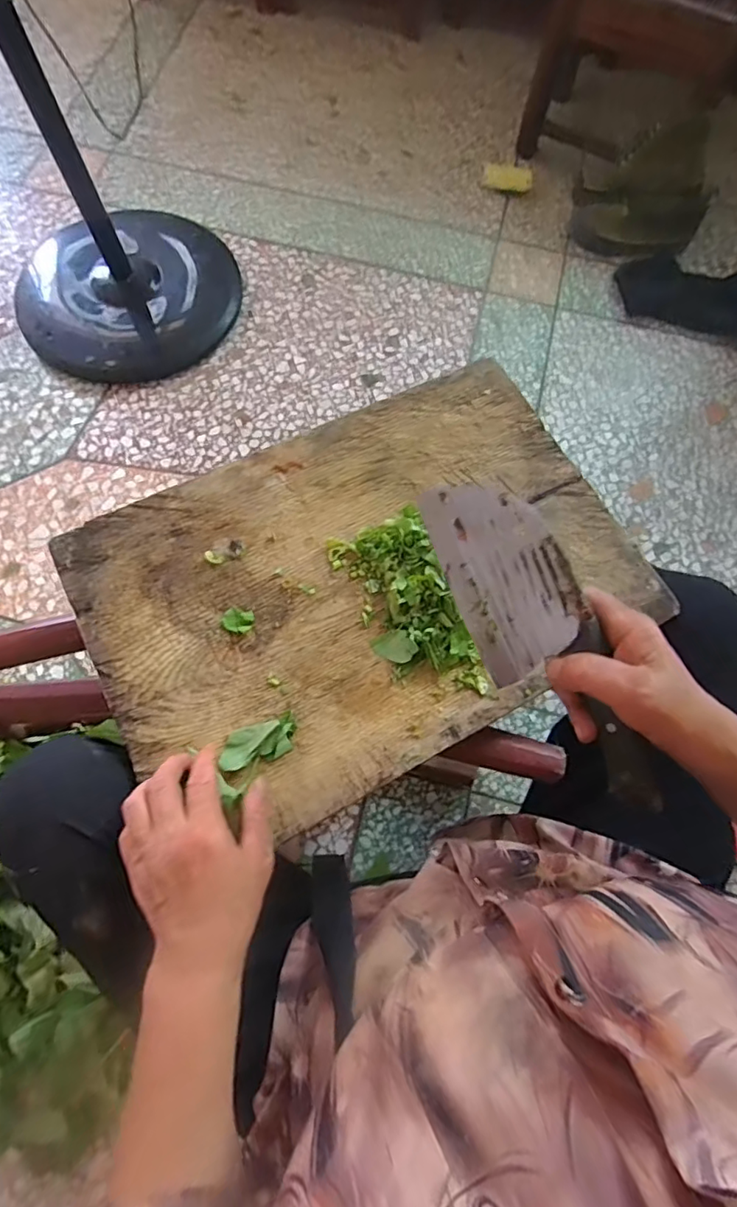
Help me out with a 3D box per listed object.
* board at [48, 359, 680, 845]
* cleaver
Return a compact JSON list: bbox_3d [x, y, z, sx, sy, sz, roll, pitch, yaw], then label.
[{"bbox_3d":[-0.002,-0.024,0.487,0.467,0.030,0.319,-26,76,-10],"label":"board"},{"bbox_3d":[0.120,0.023,0.376,0.022,0.090,0.247,-30,91,-46],"label":"cleaver"}]

